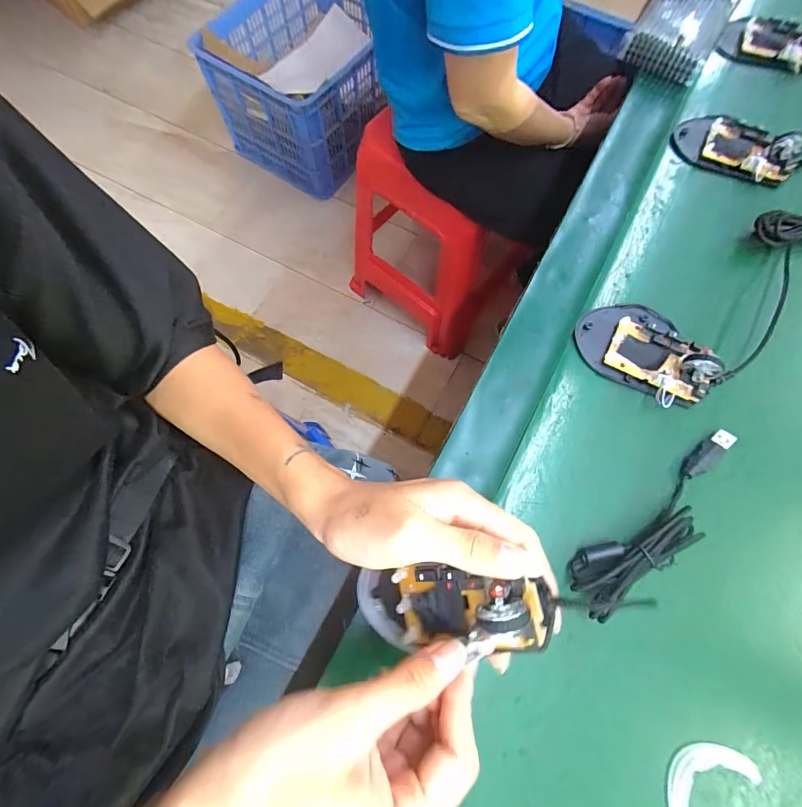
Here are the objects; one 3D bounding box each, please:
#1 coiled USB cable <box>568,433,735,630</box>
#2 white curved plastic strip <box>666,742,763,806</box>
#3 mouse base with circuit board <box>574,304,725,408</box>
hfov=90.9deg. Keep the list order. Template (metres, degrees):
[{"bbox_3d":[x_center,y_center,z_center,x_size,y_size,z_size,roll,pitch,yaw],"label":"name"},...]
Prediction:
[{"bbox_3d":[0.186,0.084,0.278,0.167,0.022,0.040,-36,77,-10],"label":"coiled USB cable"},{"bbox_3d":[0.187,0.232,0.244,0.063,0.004,0.034,-28,76,-8],"label":"white curved plastic strip"},{"bbox_3d":[0.199,-0.048,0.313,0.104,0.031,0.072,33,76,9],"label":"mouse base with circuit board"}]

